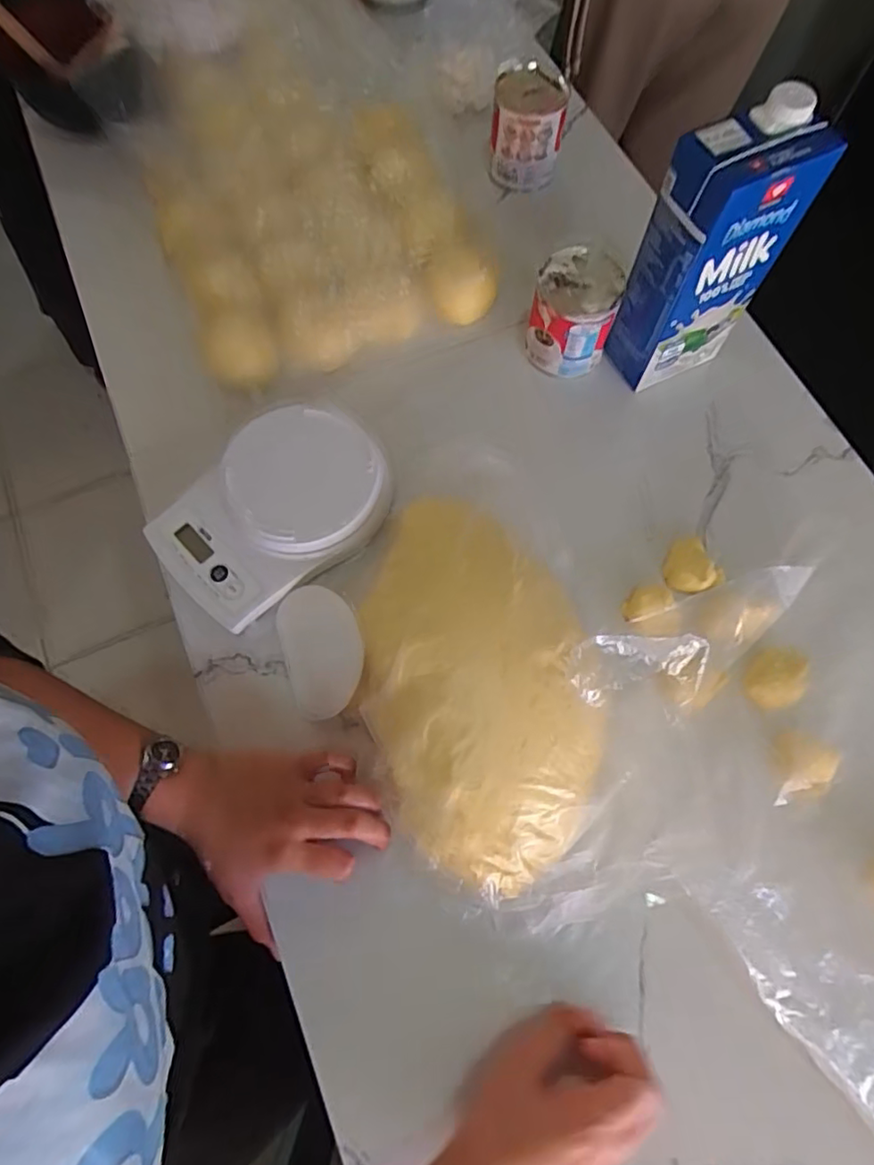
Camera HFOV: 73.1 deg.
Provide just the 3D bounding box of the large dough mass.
[{"bbox_3d":[0.030,0.069,0.428,0.163,0.063,0.281,-10,71,-5],"label":"large dough mass"}]

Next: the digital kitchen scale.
[{"bbox_3d":[-0.134,-0.064,0.484,0.185,0.043,0.133,-36,75,-11],"label":"digital kitchen scale"}]

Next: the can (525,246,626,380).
[{"bbox_3d":[0.121,-0.237,0.524,0.069,0.087,0.068,0,71,0],"label":"can"}]

